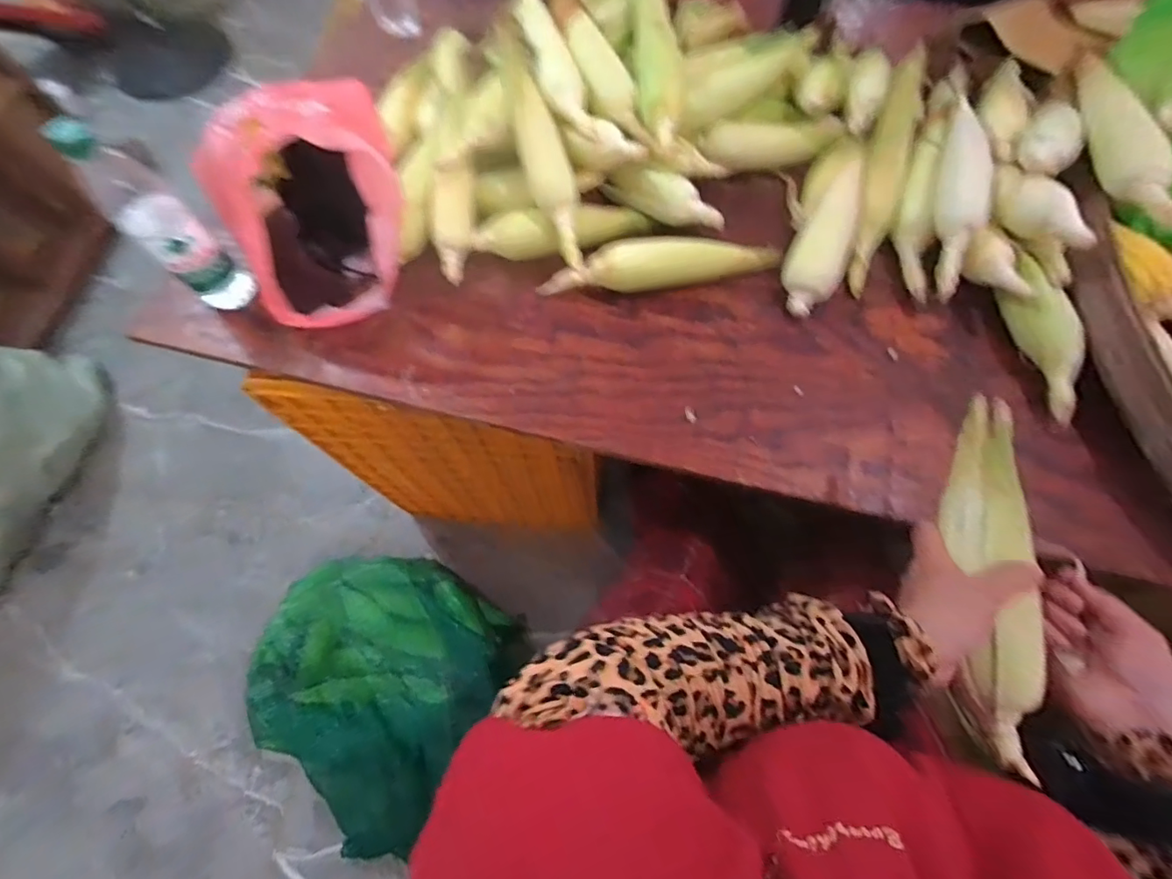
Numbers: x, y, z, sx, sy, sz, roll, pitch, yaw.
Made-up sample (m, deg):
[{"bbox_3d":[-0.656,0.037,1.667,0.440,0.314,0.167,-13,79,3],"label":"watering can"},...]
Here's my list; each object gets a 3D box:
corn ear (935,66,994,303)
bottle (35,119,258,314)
[{"bbox_3d":[0.450,-0.317,0.636,0.054,0.070,0.317,15,68,8],"label":"corn ear"},{"bbox_3d":[-0.462,-0.235,0.572,0.062,0.217,0.066,42,74,17],"label":"bottle"}]

